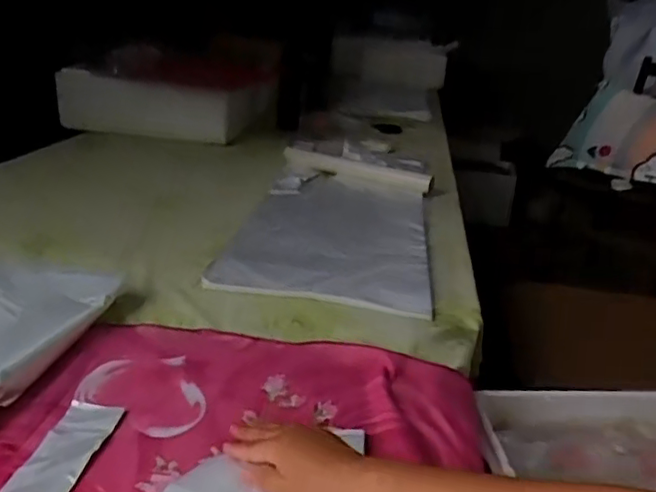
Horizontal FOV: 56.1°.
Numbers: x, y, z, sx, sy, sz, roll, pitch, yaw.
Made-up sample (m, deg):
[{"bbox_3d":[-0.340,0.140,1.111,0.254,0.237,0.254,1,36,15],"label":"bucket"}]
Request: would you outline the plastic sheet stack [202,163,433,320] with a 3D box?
[{"bbox_3d":[0.012,-0.029,1.011,0.301,0.015,0.531,9,29,4],"label":"plastic sheet stack"}]

